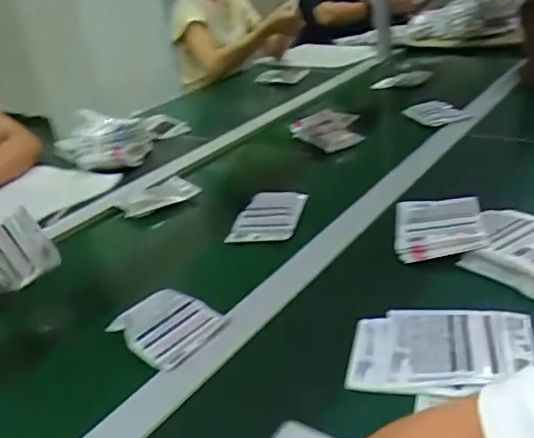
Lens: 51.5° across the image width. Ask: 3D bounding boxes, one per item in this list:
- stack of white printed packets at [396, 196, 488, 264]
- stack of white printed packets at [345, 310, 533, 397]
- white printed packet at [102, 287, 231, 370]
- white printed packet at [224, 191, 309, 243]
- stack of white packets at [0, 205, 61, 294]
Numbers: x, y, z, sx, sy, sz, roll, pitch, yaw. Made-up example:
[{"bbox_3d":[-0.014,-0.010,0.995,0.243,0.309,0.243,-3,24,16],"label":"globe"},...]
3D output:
[{"bbox_3d":[0.228,0.007,0.743,0.109,0.027,0.152,-1,29,16],"label":"stack of white printed packets"},{"bbox_3d":[0.170,0.127,0.543,0.172,0.006,0.112,-1,29,15],"label":"stack of white printed packets"},{"bbox_3d":[-0.113,0.118,0.639,0.113,0.019,0.095,18,39,41],"label":"white printed packet"},{"bbox_3d":[0.000,0.000,0.860,0.103,0.015,0.112,5,48,24],"label":"white printed packet"},{"bbox_3d":[-0.363,0.059,0.772,0.130,0.036,0.102,-34,70,-12],"label":"stack of white packets"}]

